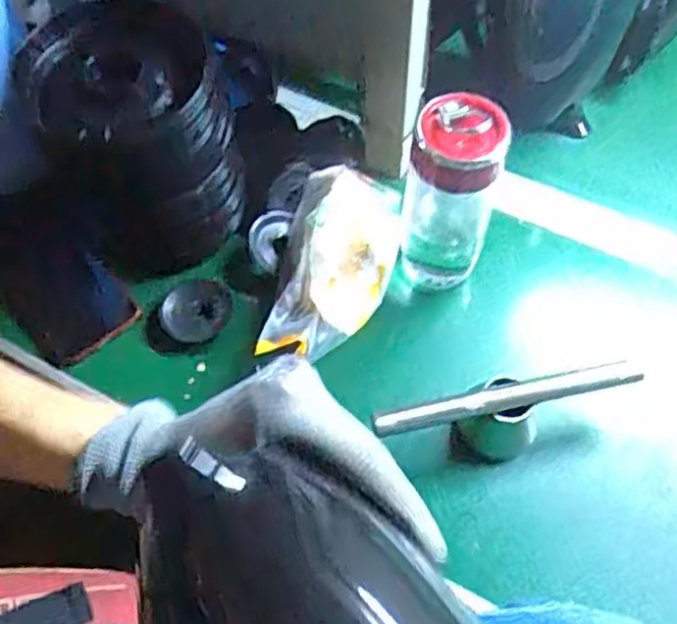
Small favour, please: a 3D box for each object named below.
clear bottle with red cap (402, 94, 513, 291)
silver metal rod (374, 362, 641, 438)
[{"bbox_3d":[0.089,-0.089,0.578,0.066,0.170,0.059,18,62,11],"label":"clear bottle with red cap"},{"bbox_3d":[0.122,0.060,0.523,0.197,0.019,0.019,-12,60,-5],"label":"silver metal rod"}]

